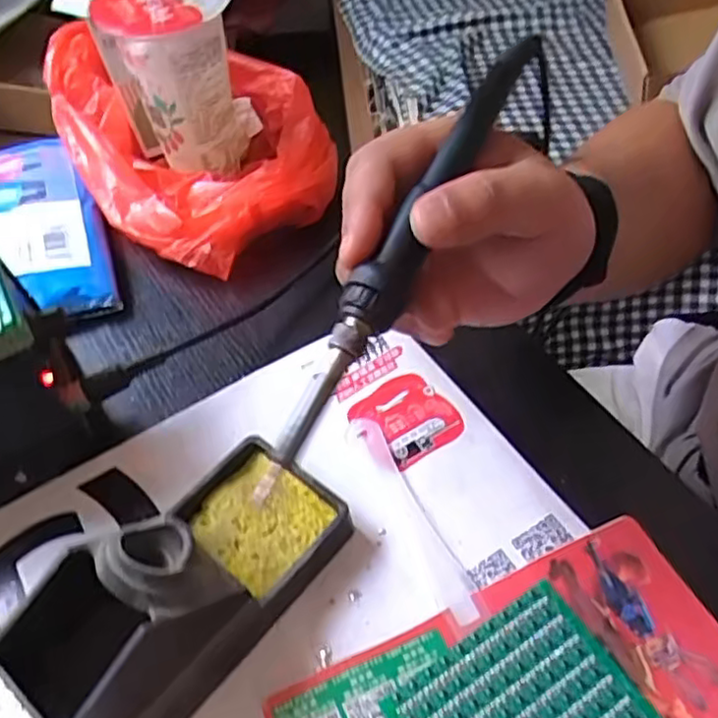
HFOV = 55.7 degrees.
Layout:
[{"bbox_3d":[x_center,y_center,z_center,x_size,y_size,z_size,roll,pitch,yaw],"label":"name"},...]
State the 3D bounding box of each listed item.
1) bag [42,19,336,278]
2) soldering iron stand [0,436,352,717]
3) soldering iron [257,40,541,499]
[{"bbox_3d":[-0.131,-0.173,0.525,0.171,0.075,0.252,-30,55,-21],"label":"bag"},{"bbox_3d":[-0.076,0.093,0.296,0.070,0.075,0.143,30,57,25],"label":"soldering iron stand"},{"bbox_3d":[0.017,-0.041,0.237,0.015,0.012,0.199,24,74,21],"label":"soldering iron"}]

